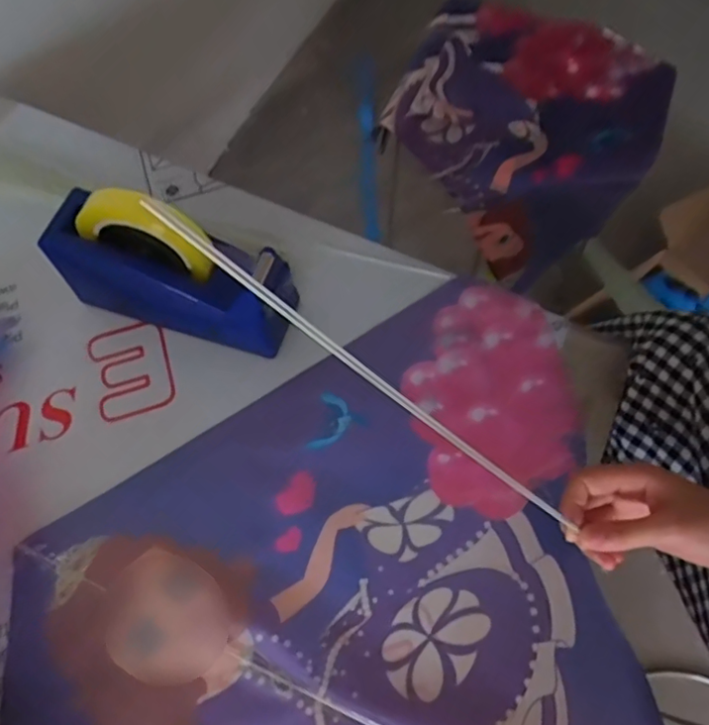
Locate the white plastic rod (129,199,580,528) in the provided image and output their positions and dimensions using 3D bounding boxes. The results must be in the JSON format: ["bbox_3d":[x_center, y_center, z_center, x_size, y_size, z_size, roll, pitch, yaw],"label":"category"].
[{"bbox_3d":[0.025,0.019,0.308,0.298,0.007,0.005,37,62,-28],"label":"white plastic rod"}]

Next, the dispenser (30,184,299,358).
[{"bbox_3d":[-0.160,-0.084,0.506,0.206,0.133,0.072,15,64,8],"label":"dispenser"}]

